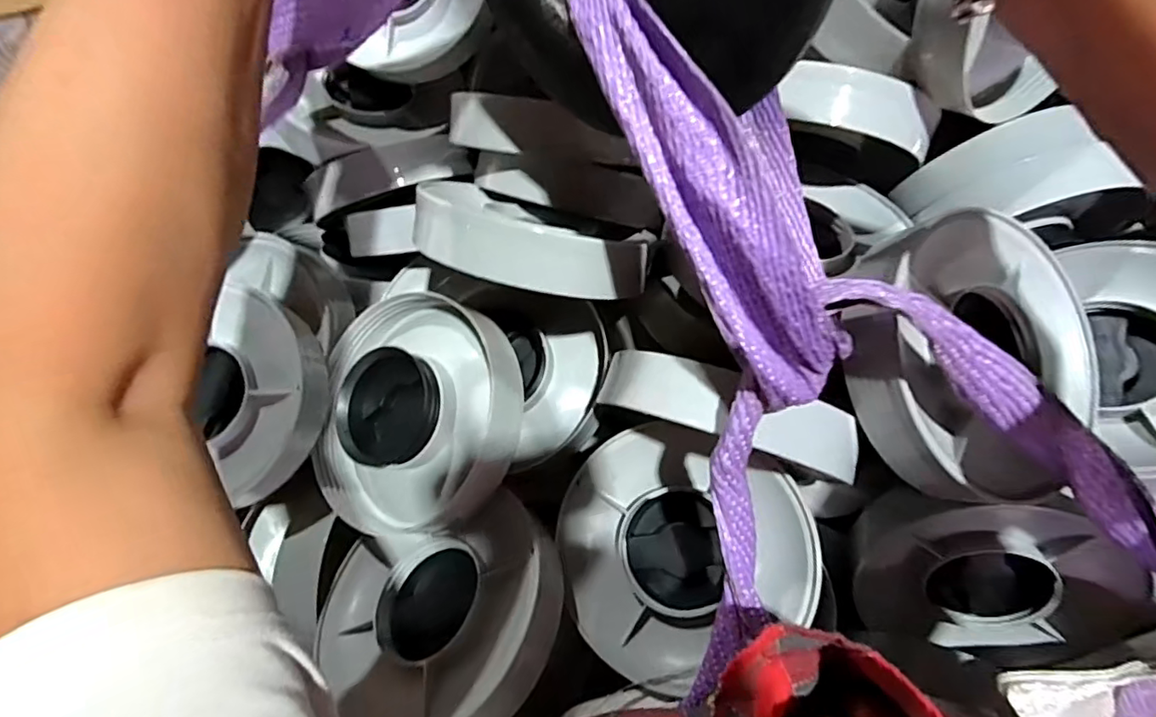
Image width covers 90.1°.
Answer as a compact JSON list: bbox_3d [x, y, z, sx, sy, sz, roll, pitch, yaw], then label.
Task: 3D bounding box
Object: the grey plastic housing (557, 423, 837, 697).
[{"bbox_3d":[0.058,0.111,0.347,0.139,0.051,0.140,0,71,-1],"label":"grey plastic housing"}]

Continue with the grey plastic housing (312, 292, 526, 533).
[{"bbox_3d":[-0.110,0.033,0.375,0.156,0.046,0.156,-3,82,26],"label":"grey plastic housing"}]

